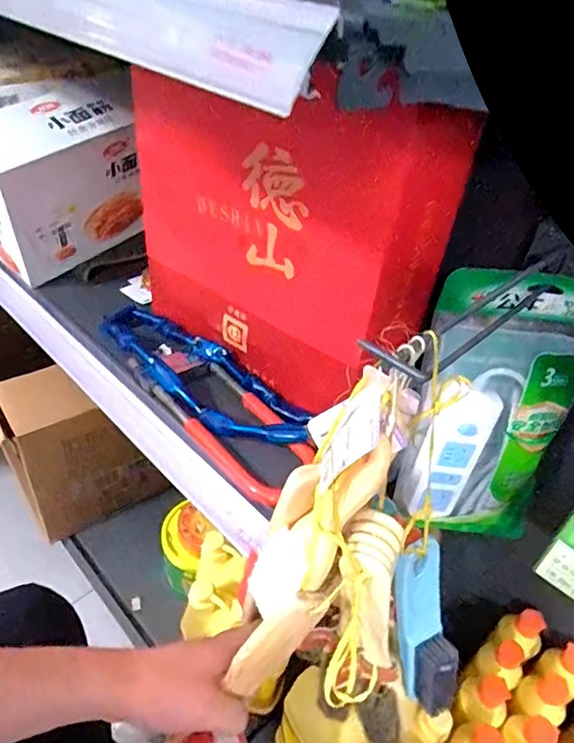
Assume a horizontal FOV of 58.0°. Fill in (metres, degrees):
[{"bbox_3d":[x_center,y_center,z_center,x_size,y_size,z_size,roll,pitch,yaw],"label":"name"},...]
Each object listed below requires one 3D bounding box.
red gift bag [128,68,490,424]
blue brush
[{"bbox_3d":[-0.008,-0.139,0.547,0.311,0.264,0.136,32,46,27],"label":"red gift bag"},{"bbox_3d":[0.107,0.193,0.394,0.040,0.145,0.029,-14,14,-23],"label":"blue brush"}]

